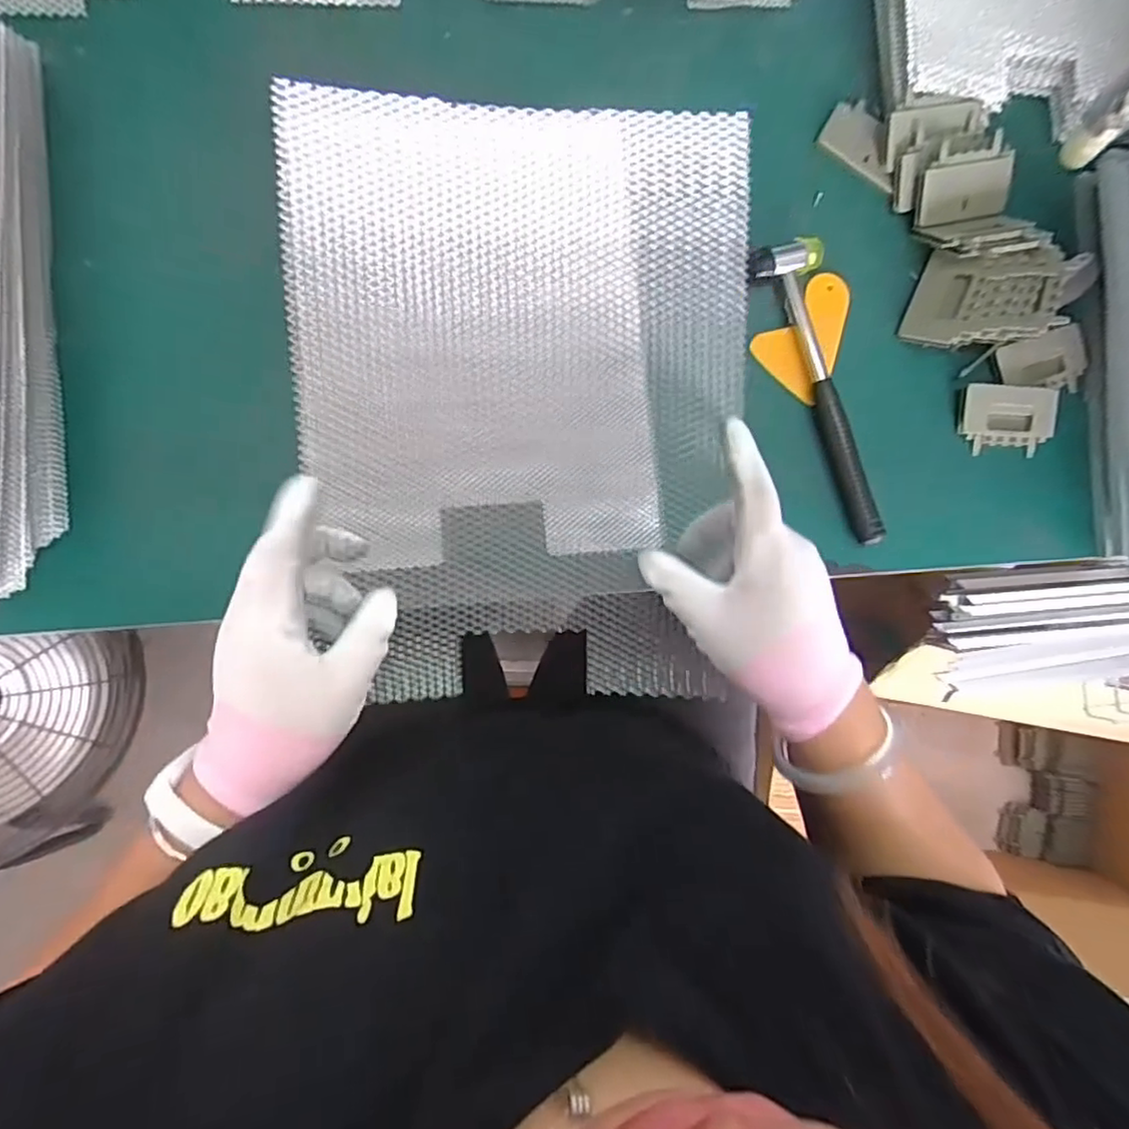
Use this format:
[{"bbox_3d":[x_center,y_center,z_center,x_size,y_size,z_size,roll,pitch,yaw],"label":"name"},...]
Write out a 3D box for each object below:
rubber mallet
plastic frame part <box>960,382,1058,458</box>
[{"bbox_3d":[0.207,-0.134,0.494,0.056,0.021,0.240,-19,90,-10],"label":"rubber mallet"},{"bbox_3d":[0.372,-0.122,0.529,0.085,0.014,0.055,0,108,-8],"label":"plastic frame part"}]

